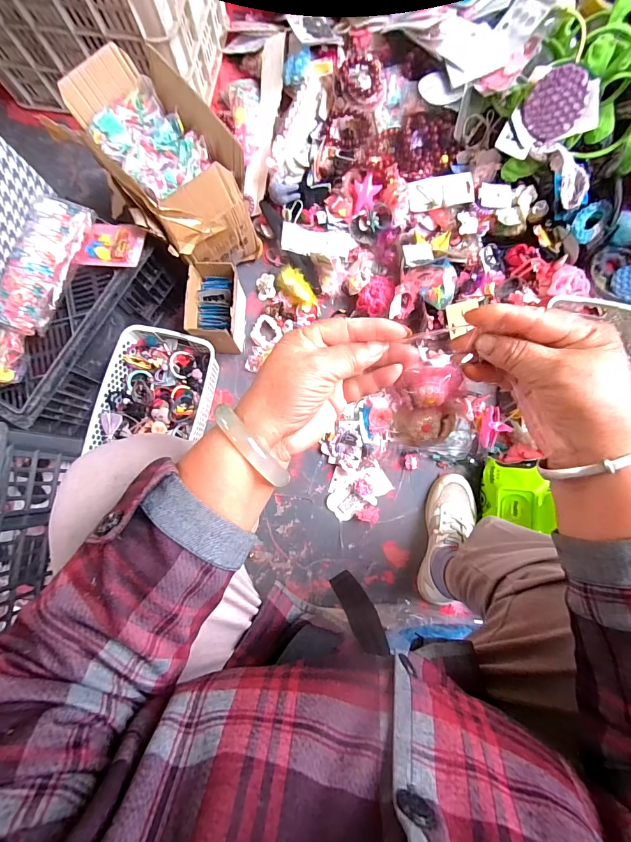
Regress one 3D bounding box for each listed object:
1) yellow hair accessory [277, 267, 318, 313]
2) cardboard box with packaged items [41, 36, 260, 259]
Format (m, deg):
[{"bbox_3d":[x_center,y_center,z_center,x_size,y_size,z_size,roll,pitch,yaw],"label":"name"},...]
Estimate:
[{"bbox_3d":[-0.040,-0.287,0.792,0.052,0.047,0.102,-39,82,-4],"label":"yellow hair accessory"},{"bbox_3d":[-0.281,-0.466,0.703,0.204,0.226,0.340,-44,82,-5],"label":"cardboard box with packaged items"}]

